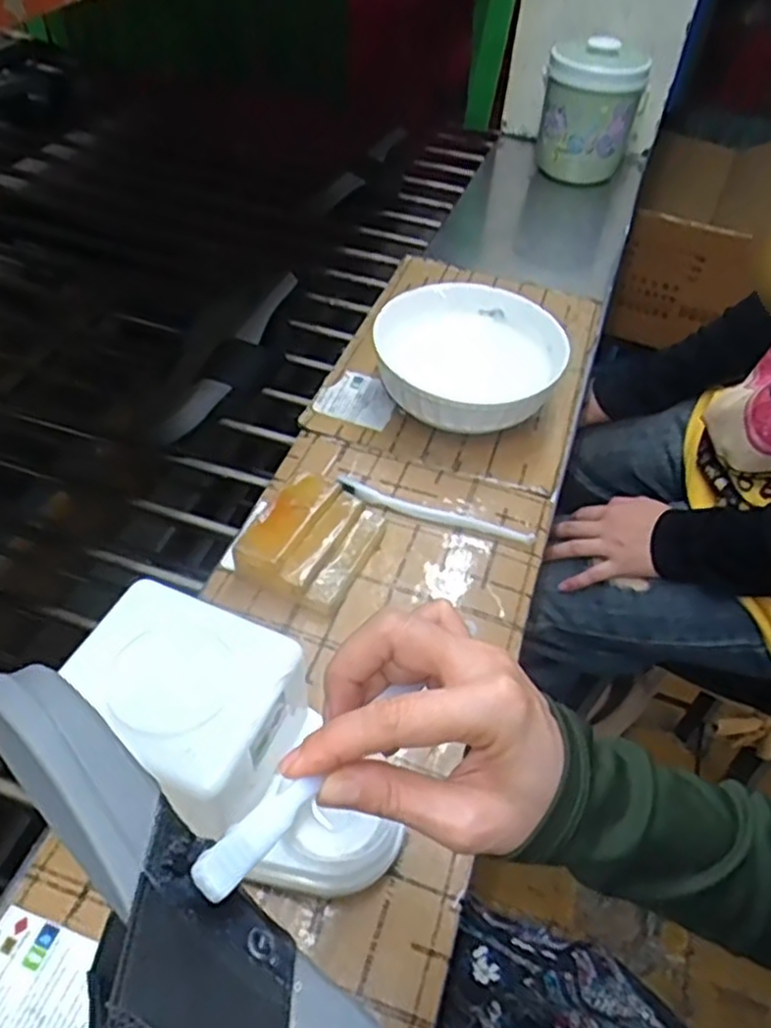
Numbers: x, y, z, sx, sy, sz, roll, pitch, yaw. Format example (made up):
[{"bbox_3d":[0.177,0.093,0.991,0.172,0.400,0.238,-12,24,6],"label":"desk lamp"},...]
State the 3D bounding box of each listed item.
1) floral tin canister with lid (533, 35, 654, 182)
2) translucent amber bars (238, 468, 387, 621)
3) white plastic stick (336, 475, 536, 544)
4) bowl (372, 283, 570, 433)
[{"bbox_3d":[0.294,-0.582,1.059,0.135,0.172,0.116,12,48,8],"label":"floral tin canister with lid"},{"bbox_3d":[-0.054,0.019,0.553,0.082,0.044,0.105,22,51,13],"label":"translucent amber bars"},{"bbox_3d":[0.038,-0.001,0.592,0.165,0.012,0.021,17,49,13],"label":"white plastic stick"},{"bbox_3d":[0.077,-0.136,0.688,0.173,0.069,0.185,14,49,7],"label":"bowl"}]

